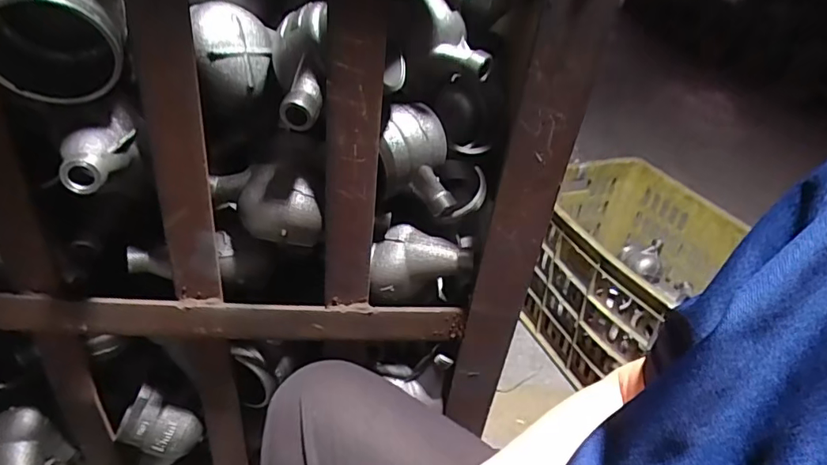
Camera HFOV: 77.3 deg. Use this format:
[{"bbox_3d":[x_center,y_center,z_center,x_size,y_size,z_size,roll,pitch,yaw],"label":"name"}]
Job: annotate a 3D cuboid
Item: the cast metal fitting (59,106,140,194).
[{"bbox_3d":[-0.222,-0.054,0.362,0.034,0.034,0.067,9,45,3],"label":"cast metal fitting"}]

